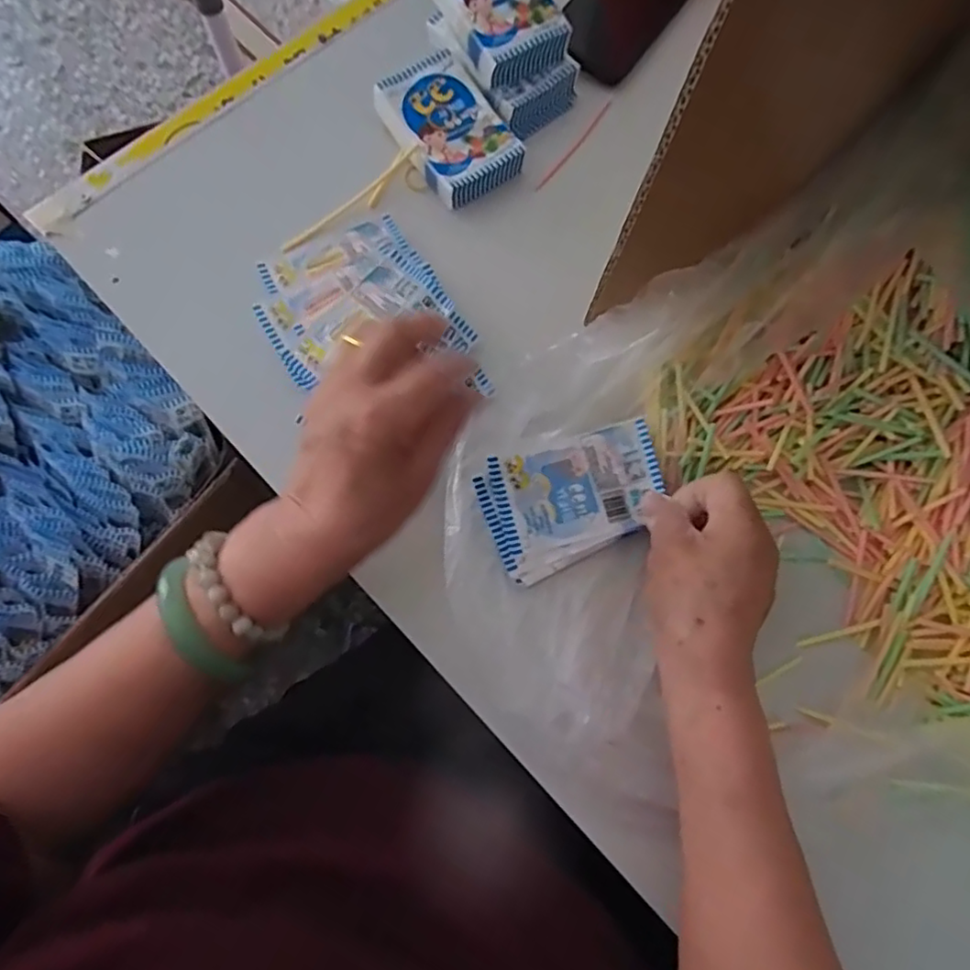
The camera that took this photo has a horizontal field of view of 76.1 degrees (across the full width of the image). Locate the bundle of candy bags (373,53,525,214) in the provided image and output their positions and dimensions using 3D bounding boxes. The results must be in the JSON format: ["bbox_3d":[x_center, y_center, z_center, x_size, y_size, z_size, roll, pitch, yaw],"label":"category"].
[{"bbox_3d":[-0.028,-0.267,0.467,0.072,0.026,0.105,-34,79,-10],"label":"bundle of candy bags"}]

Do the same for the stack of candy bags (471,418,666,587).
[{"bbox_3d":[0.056,0.007,0.393,0.111,0.022,0.077,-21,77,-7],"label":"stack of candy bags"}]

